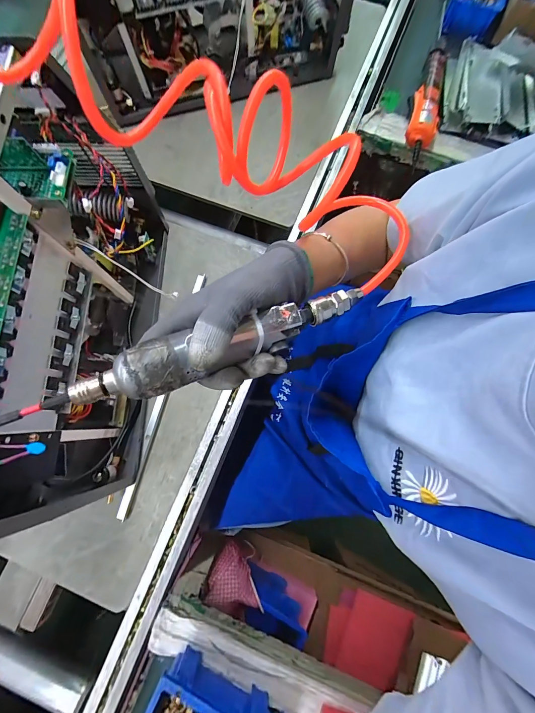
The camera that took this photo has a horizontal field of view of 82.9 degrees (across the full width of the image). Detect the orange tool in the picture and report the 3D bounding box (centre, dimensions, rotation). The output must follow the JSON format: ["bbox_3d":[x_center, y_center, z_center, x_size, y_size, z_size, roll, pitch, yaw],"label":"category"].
[{"bbox_3d":[0.296,-0.473,0.556,0.062,0.054,0.219,18,78,4],"label":"orange tool"}]

